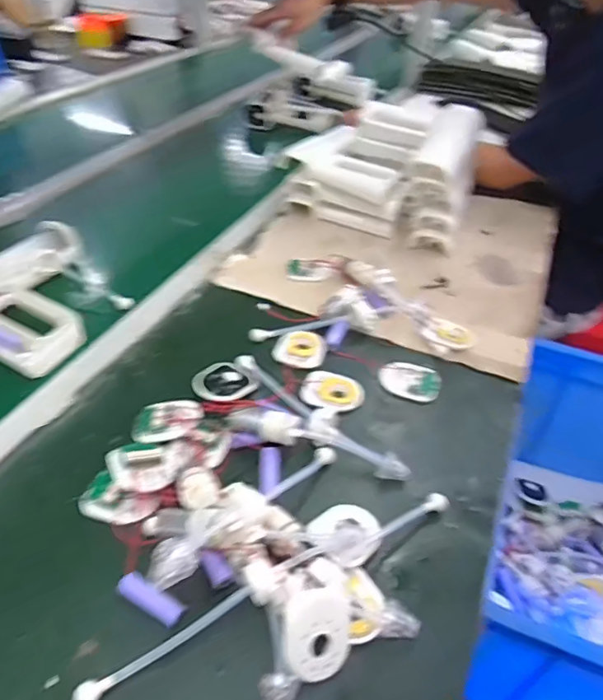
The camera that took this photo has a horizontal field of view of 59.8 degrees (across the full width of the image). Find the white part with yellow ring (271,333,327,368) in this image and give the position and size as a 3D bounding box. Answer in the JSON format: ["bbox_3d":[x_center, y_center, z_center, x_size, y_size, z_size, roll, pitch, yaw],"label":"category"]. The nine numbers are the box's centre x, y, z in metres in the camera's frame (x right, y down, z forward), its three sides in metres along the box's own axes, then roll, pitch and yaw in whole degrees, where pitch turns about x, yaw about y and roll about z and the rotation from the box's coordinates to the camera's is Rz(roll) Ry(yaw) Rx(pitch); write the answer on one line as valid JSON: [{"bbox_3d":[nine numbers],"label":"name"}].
[{"bbox_3d":[-0.001,-0.003,0.587,0.059,0.006,0.049,4,42,0],"label":"white part with yellow ring"}]

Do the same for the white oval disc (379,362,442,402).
[{"bbox_3d":[0.117,0.032,0.563,0.065,0.011,0.044,16,43,13],"label":"white oval disc"}]

